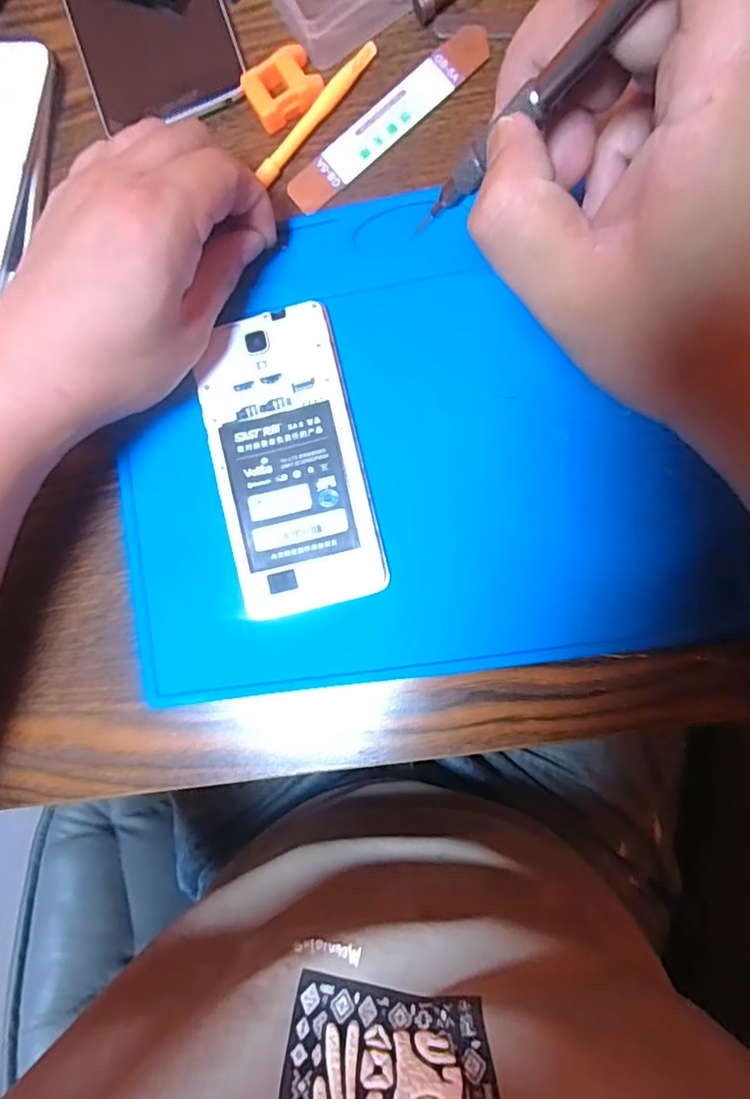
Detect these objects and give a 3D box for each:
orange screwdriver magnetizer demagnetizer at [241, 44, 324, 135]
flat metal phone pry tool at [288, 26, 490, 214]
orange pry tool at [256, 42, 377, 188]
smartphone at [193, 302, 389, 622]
[{"bbox_3d":[-0.045,-0.225,0.273,0.035,0.011,0.027,-24,86,5],"label":"orange screwdriver magnetizer demagnetizer"},{"bbox_3d":[0.006,-0.209,0.272,0.115,0.005,0.021,-38,85,4],"label":"flat metal phone pry tool"},{"bbox_3d":[-0.029,-0.213,0.273,0.009,0.006,0.082,41,93,6],"label":"orange pry tool"},{"bbox_3d":[-0.041,-0.041,0.267,0.068,0.007,0.140,-12,89,6],"label":"smartphone"}]

